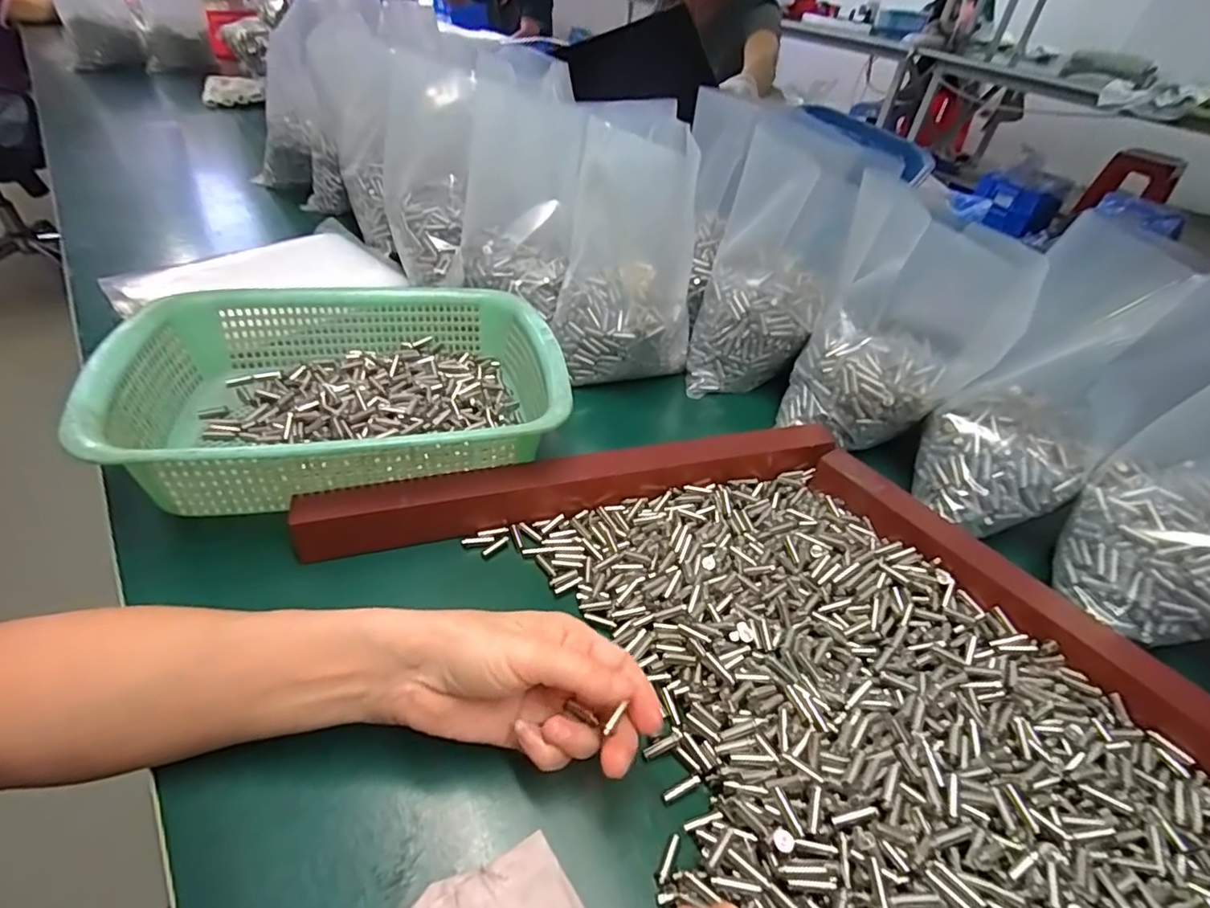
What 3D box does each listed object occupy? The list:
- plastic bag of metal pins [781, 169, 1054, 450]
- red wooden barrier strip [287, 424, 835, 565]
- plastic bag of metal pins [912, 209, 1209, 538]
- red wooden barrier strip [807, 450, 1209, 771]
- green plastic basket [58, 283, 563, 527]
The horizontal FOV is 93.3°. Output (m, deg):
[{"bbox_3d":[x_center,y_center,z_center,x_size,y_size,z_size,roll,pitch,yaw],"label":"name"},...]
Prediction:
[{"bbox_3d":[0.238,-0.097,0.468,0.130,0.181,0.086,20,45,14],"label":"plastic bag of metal pins"},{"bbox_3d":[-0.009,0.018,0.417,0.390,0.034,0.030,-9,45,-16],"label":"red wooden barrier strip"},{"bbox_3d":[0.316,-0.038,0.395,0.122,0.197,0.114,37,51,28],"label":"plastic bag of metal pins"},{"bbox_3d":[0.289,0.112,0.353,0.038,0.024,0.373,-24,51,-29],"label":"red wooden barrier strip"},{"bbox_3d":[-0.187,-0.052,0.439,0.300,0.087,0.226,-10,46,-18],"label":"green plastic basket"}]

